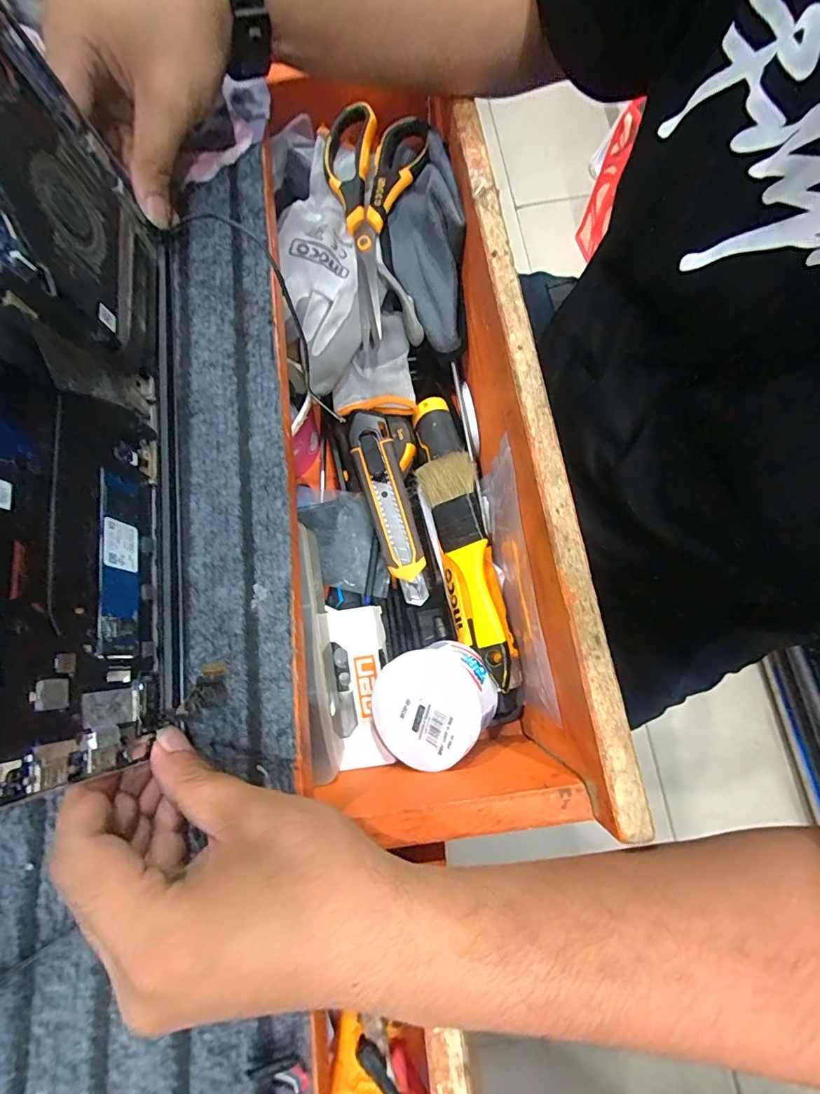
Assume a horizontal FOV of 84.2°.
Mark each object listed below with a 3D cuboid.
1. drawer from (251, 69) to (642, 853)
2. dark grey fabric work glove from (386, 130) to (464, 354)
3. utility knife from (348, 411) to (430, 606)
[{"bbox_3d":[-0.006,-0.086,0.364,0.177,0.172,0.526,-9,75,2],"label":"drawer"},{"bbox_3d":[0.013,-0.244,0.371,0.052,0.059,0.159,-9,103,-2],"label":"dark grey fabric work glove"},{"bbox_3d":[-0.018,-0.035,0.386,0.035,0.024,0.166,-17,75,0],"label":"utility knife"}]

